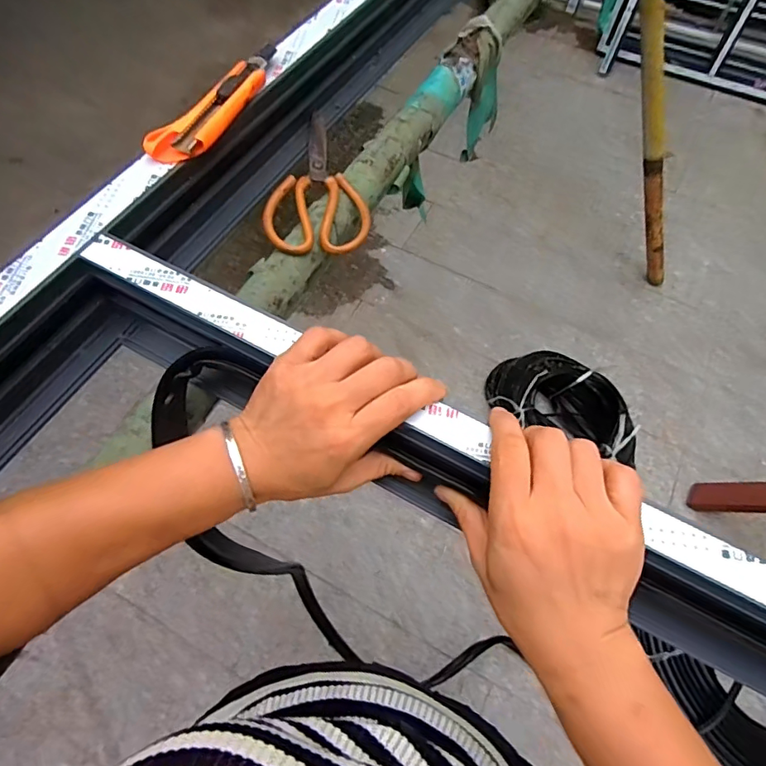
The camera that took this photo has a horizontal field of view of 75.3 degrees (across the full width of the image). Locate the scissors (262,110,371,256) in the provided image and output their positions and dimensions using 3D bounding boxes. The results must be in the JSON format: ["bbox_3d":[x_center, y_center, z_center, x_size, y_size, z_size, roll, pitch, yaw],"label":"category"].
[{"bbox_3d":[-0.069,-0.211,0.516,0.098,0.019,0.196,-3,62,-4],"label":"scissors"}]

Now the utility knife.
[{"bbox_3d":[-0.143,-0.253,0.446,0.034,0.021,0.174,25,64,11],"label":"utility knife"}]

